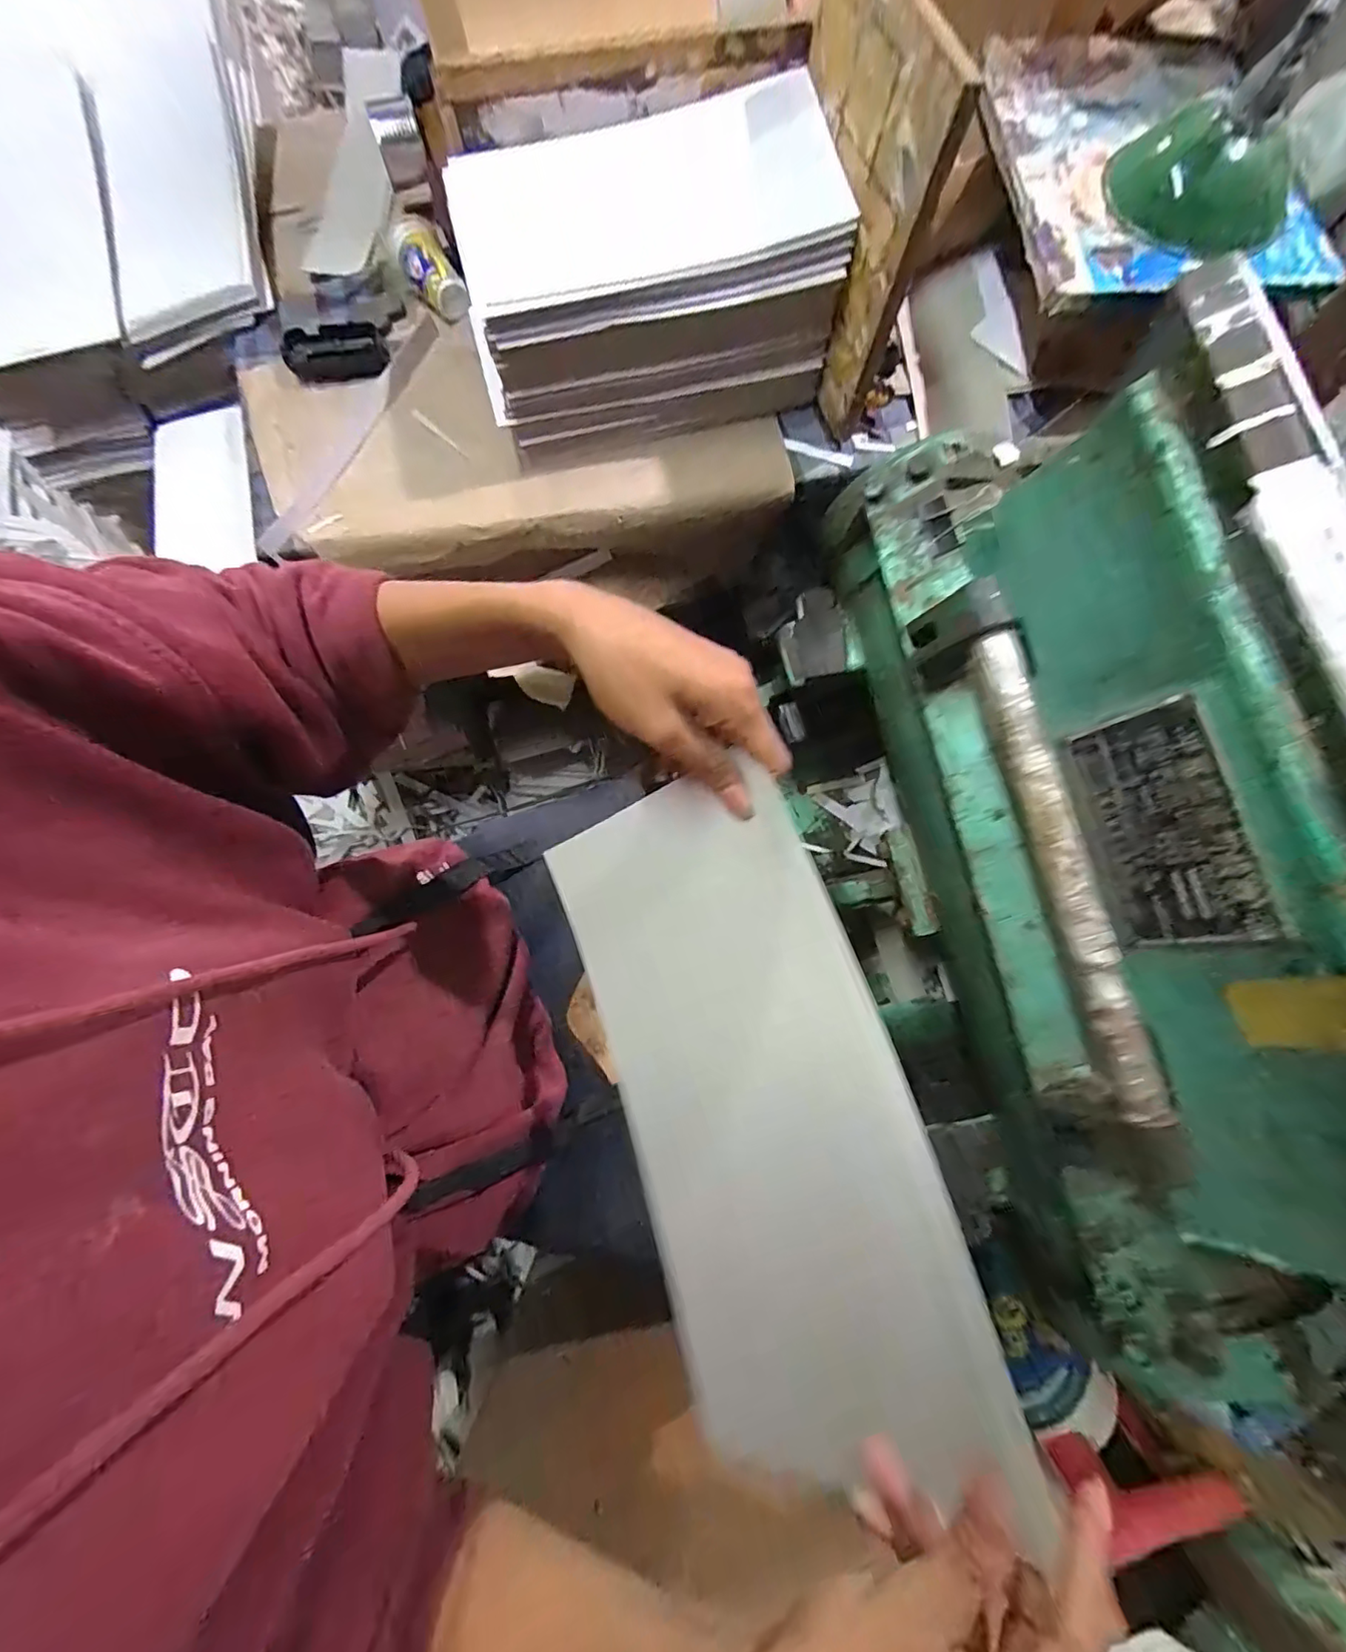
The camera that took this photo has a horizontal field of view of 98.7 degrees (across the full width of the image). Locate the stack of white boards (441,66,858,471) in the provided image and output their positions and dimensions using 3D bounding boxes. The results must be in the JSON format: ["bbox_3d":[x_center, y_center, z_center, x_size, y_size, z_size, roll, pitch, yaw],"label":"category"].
[{"bbox_3d":[-0.021,-0.576,0.615,0.381,0.157,0.220,-15,80,-3],"label":"stack of white boards"}]

